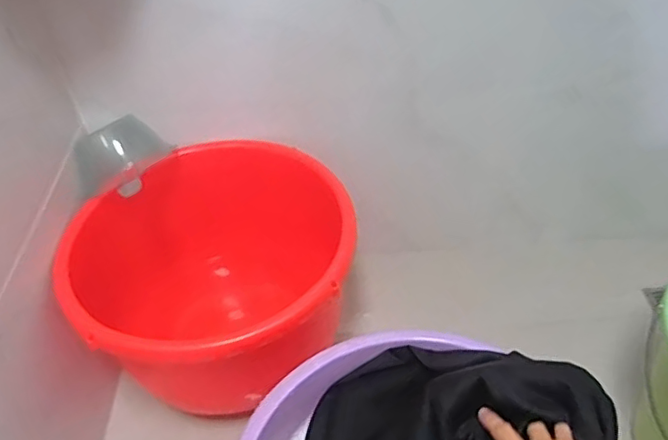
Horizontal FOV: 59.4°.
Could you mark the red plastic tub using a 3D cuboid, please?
[{"bbox_3d":[-0.174,0.135,0.997,0.431,0.345,0.407,-4,44,3],"label":"red plastic tub"}]

